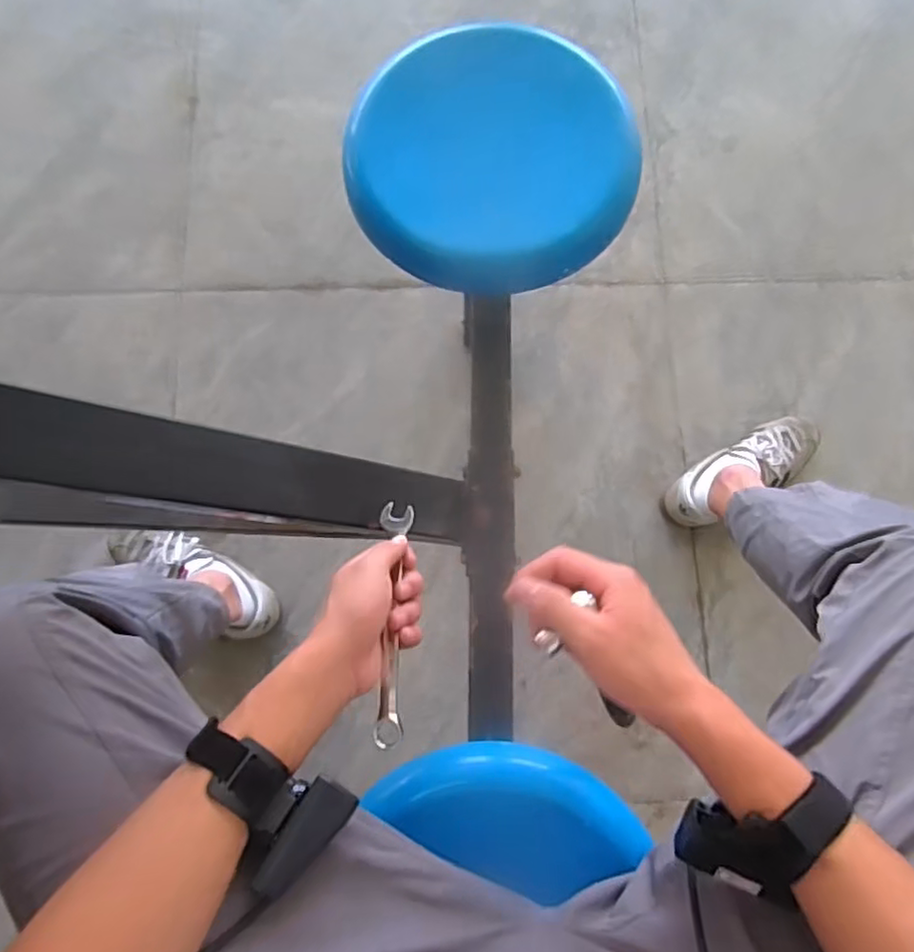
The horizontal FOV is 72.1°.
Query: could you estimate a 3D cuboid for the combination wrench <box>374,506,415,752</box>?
[{"bbox_3d":[-0.049,0.107,0.482,0.026,0.009,0.188,0,62,-2],"label":"combination wrench"}]

